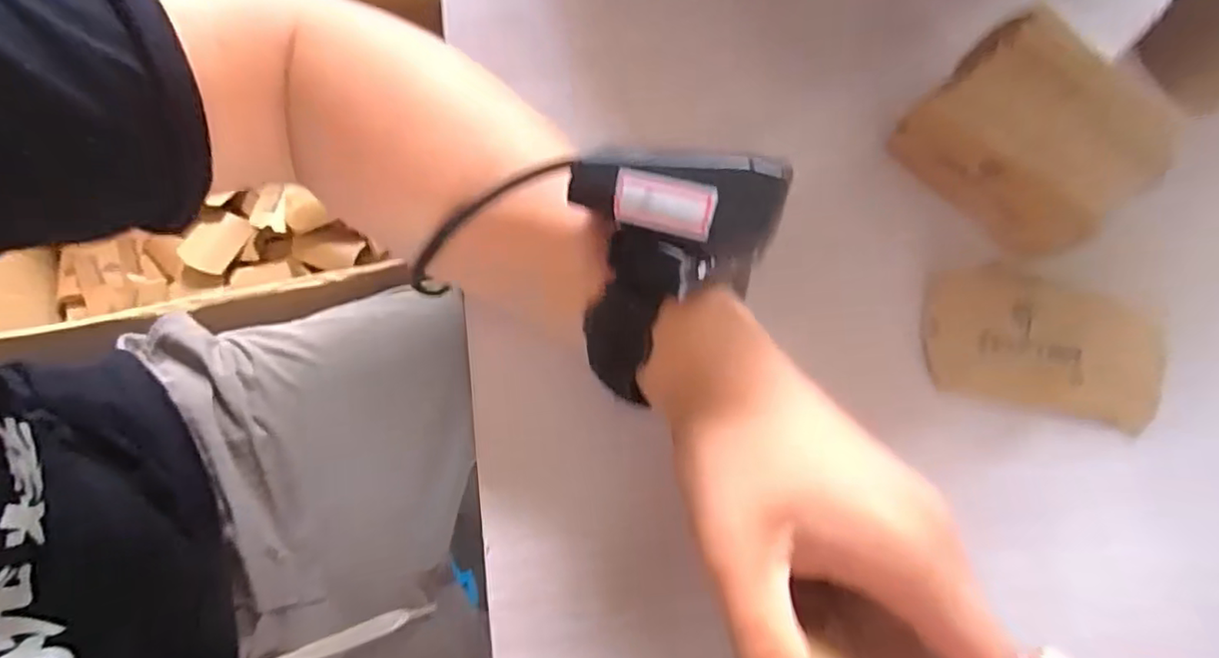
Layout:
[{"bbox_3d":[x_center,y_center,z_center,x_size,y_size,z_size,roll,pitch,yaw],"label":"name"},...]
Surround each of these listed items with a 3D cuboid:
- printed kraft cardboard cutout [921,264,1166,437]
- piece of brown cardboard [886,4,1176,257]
[{"bbox_3d":[0.204,0.007,0.285,0.107,0.006,0.064,13,75,3],"label":"printed kraft cardboard cutout"},{"bbox_3d":[0.188,-0.083,0.280,0.094,0.064,0.069,41,78,10],"label":"piece of brown cardboard"}]

